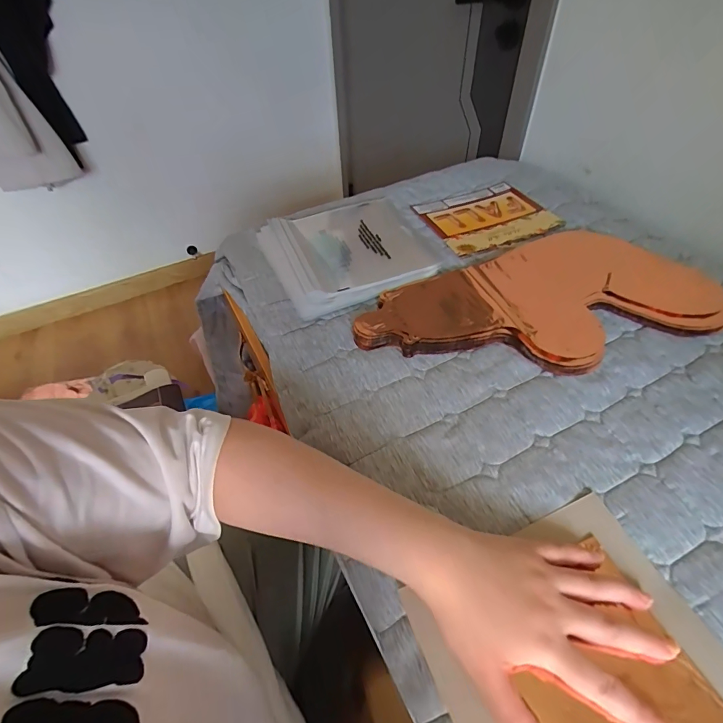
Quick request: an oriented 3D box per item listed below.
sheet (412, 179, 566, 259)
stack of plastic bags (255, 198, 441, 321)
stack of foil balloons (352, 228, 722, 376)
[{"bbox_3d":[0.209,-0.243,0.674,0.195,0.006,0.166,-19,52,-13],"label":"sheet"},{"bbox_3d":[-0.023,-0.167,0.602,0.217,0.032,0.220,-21,51,-13],"label":"stack of plastic bags"},{"bbox_3d":[0.217,-0.079,0.520,0.447,0.017,0.229,-16,50,-9],"label":"stack of foil balloons"}]

